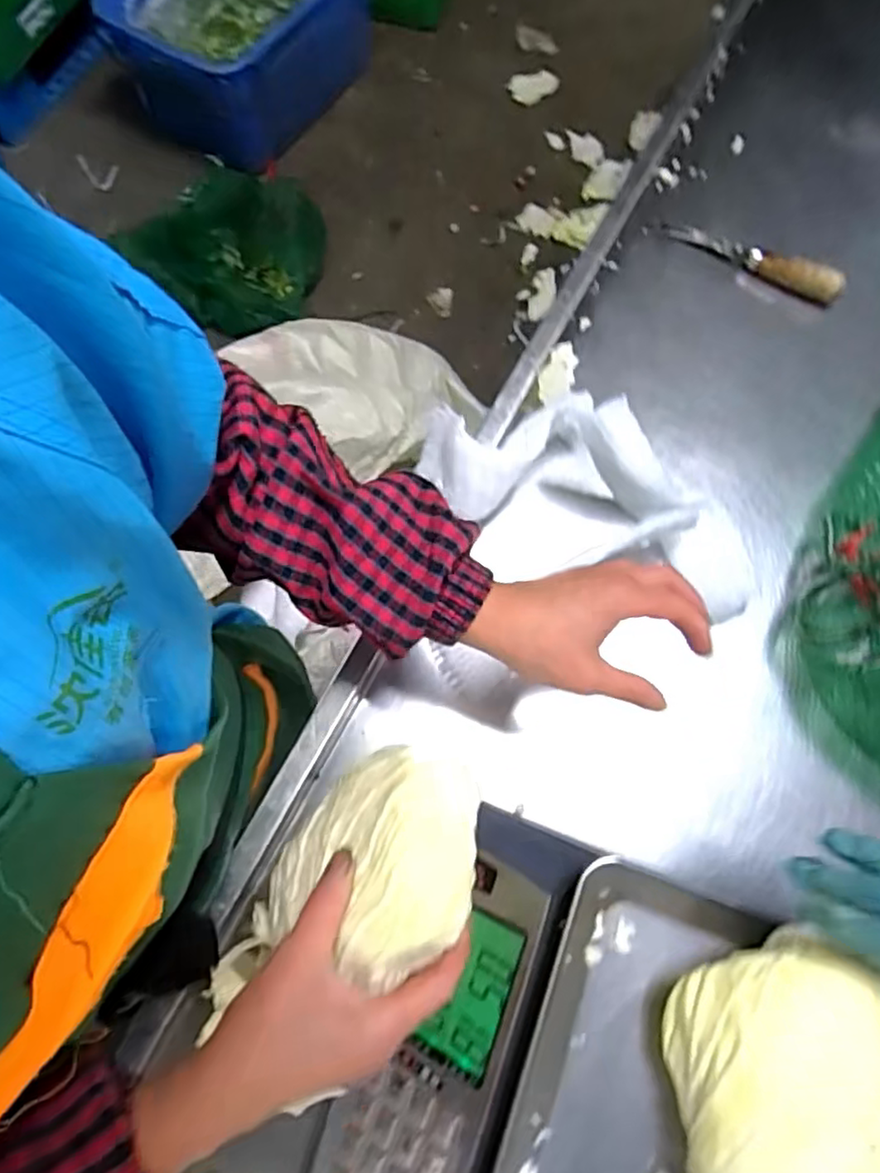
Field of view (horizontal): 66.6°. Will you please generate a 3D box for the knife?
[{"bbox_3d":[0.314,-0.330,0.670,0.182,0.026,0.025,27,74,8],"label":"knife"}]

